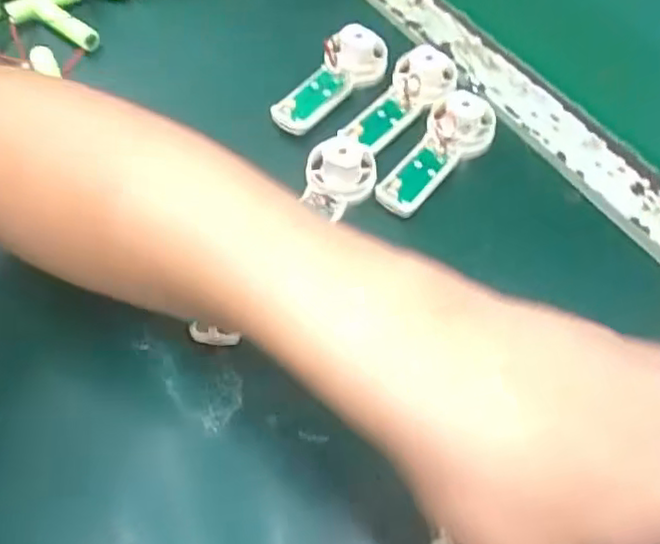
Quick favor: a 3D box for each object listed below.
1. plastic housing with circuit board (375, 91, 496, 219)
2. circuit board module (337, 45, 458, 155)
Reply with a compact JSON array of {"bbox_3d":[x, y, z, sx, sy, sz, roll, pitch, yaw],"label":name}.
[{"bbox_3d":[0.061,-0.065,0.383,0.038,0.031,0.089,27,61,15],"label":"plastic housing with circuit board"},{"bbox_3d":[0.046,-0.105,0.408,0.041,0.034,0.084,29,61,16],"label":"circuit board module"}]

